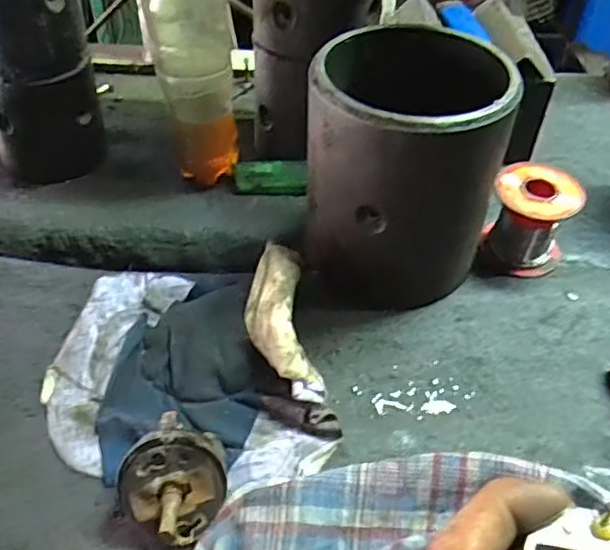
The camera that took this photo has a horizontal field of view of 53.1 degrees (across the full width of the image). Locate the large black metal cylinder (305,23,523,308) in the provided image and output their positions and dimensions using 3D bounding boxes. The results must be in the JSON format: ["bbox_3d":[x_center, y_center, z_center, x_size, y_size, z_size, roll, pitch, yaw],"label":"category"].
[{"bbox_3d":[0.057,-0.059,0.366,0.107,0.143,0.105,18,47,17],"label":"large black metal cylinder"}]

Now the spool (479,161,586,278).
[{"bbox_3d":[0.146,-0.036,0.398,0.051,0.058,0.051,1,44,-1],"label":"spool"}]

